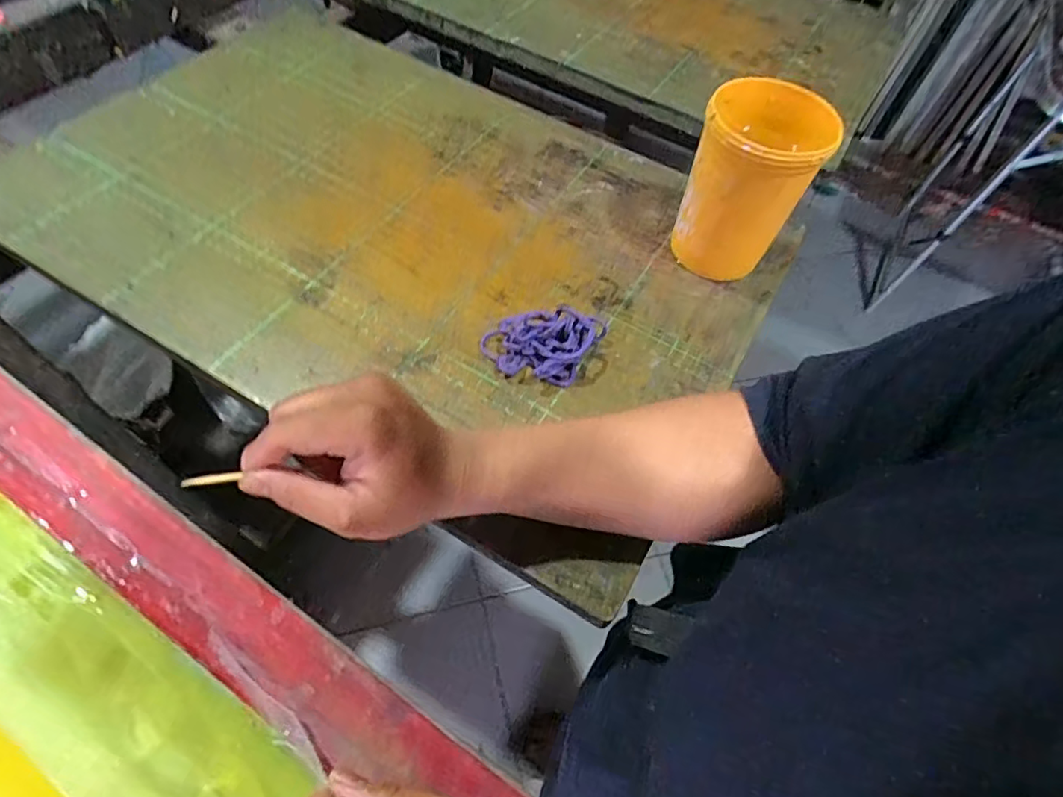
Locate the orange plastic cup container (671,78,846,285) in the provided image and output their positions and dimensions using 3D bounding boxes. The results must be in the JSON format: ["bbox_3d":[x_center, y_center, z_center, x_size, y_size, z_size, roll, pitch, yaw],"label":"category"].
[{"bbox_3d":[0.160,-0.163,0.436,0.081,0.120,0.089,15,58,5],"label":"orange plastic cup container"}]

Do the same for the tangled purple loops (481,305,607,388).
[{"bbox_3d":[0.007,-0.043,0.404,0.074,0.030,0.059,21,59,8],"label":"tangled purple loops"}]

